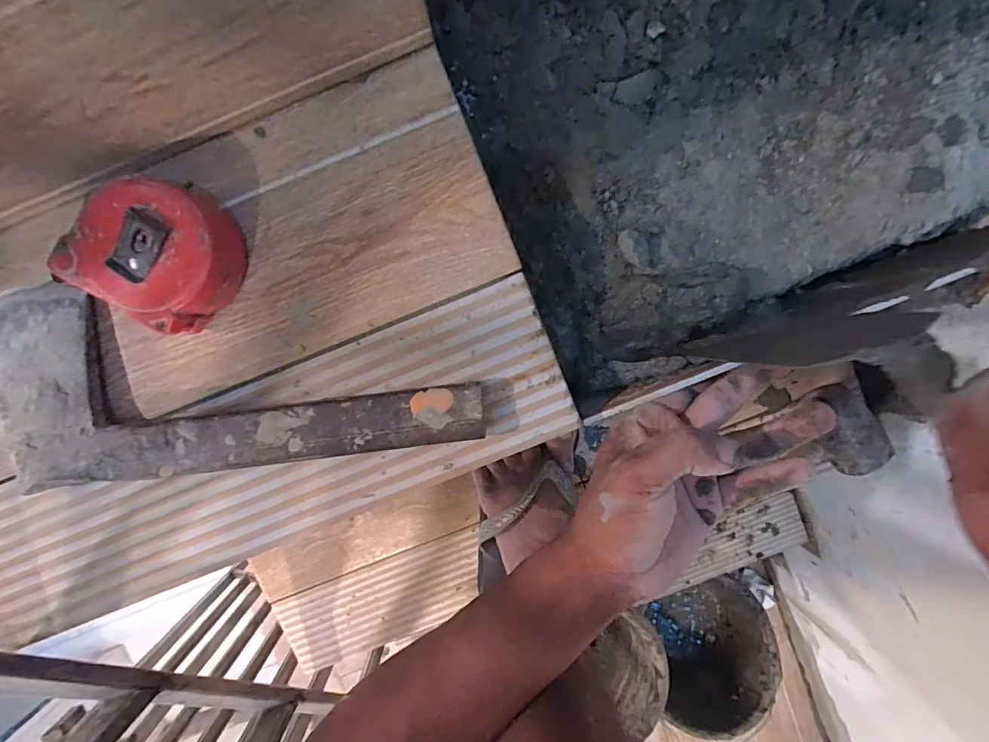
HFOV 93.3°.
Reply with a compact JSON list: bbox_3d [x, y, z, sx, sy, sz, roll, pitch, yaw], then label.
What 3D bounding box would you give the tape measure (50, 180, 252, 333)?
[{"bbox_3d":[-0.181,-0.065,0.255,0.074,0.041,0.076,30,95,-3],"label":"tape measure"}]

